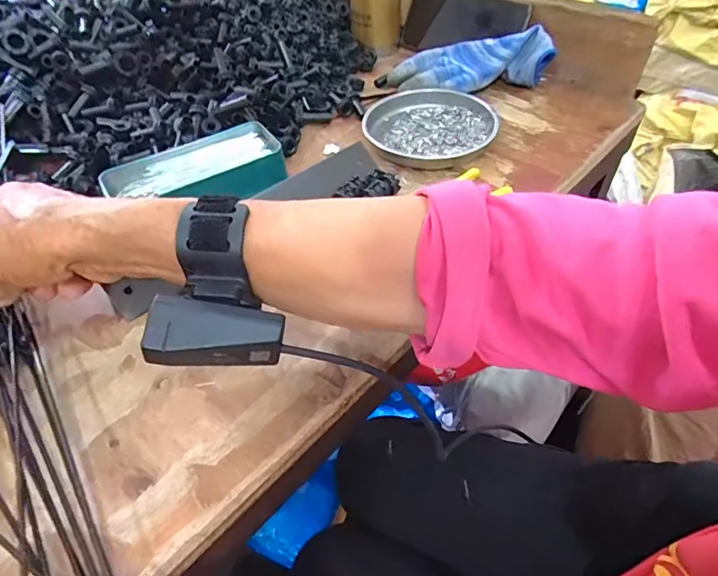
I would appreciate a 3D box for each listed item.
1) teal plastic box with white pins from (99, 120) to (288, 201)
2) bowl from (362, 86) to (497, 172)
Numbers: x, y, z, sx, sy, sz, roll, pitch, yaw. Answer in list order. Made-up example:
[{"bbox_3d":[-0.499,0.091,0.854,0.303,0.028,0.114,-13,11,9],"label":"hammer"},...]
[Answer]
[{"bbox_3d":[-0.148,-0.106,0.428,0.152,0.028,0.067,-22,51,-16],"label":"teal plastic box with white pins"},{"bbox_3d":[0.069,-0.162,0.476,0.128,0.022,0.128,-1,49,2],"label":"bowl"}]

